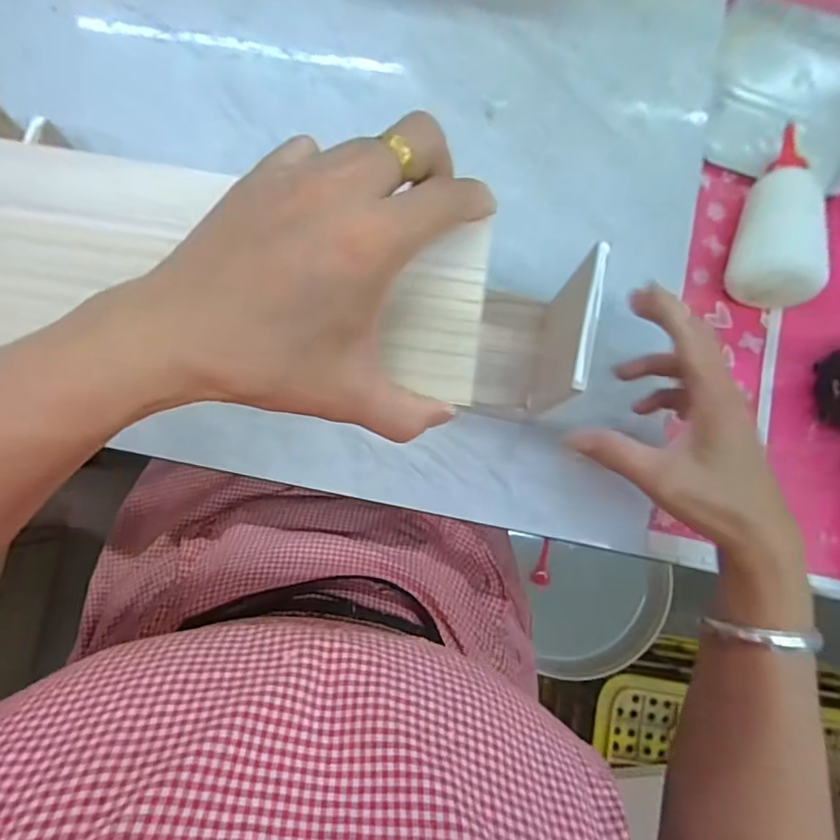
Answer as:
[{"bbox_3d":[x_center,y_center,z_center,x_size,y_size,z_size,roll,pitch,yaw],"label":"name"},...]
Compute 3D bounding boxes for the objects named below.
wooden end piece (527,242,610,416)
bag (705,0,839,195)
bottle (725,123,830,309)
[{"bbox_3d":[0.093,-0.053,0.361,0.007,0.122,0.094,12,82,-1],"label":"wooden end piece"},{"bbox_3d":[0.322,-0.283,0.470,0.135,0.022,0.159,12,82,-1],"label":"bag"},{"bbox_3d":[0.290,-0.166,0.427,0.066,0.053,0.167,21,82,0],"label":"bottle"}]

